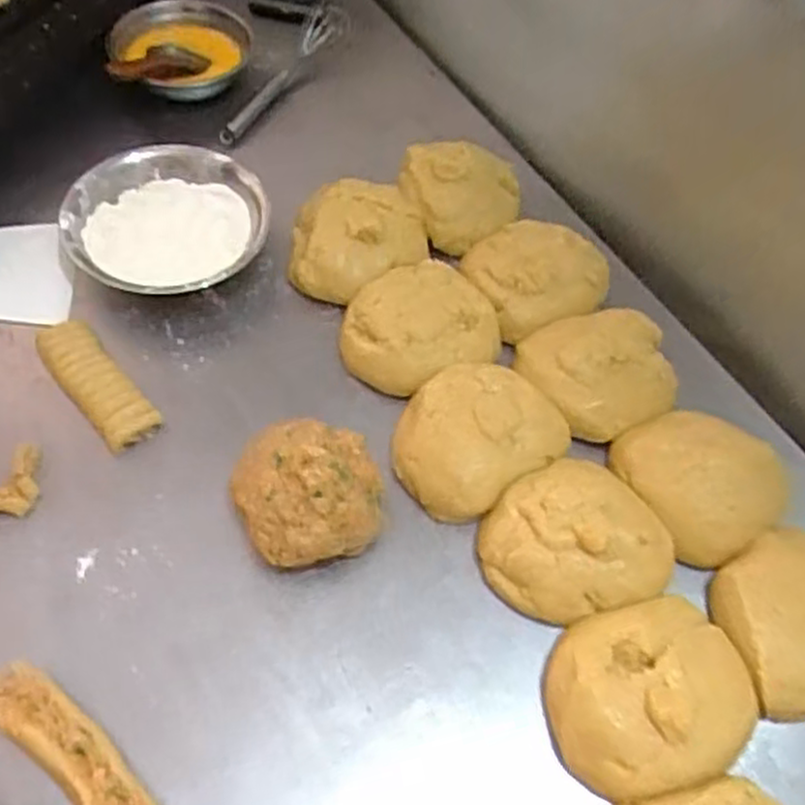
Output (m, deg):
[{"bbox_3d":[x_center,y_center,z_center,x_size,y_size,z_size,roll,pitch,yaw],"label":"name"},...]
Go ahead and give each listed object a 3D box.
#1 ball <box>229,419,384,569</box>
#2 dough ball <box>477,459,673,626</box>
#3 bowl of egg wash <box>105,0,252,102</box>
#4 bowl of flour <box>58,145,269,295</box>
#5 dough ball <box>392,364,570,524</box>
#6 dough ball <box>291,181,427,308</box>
[{"bbox_3d":[-0.074,0.074,0.619,0.107,0.084,0.109,3,58,-4],"label":"ball"},{"bbox_3d":[0.138,0.116,0.628,0.140,0.057,0.124,-26,64,-20],"label":"dough ball"},{"bbox_3d":[-0.261,-0.416,0.911,0.151,0.050,0.141,3,58,-4],"label":"bowl of egg wash"},{"bbox_3d":[-0.231,-0.176,0.767,0.192,0.047,0.174,-1,58,-7],"label":"bowl of flour"},{"bbox_3d":[0.062,0.031,0.675,0.146,0.054,0.122,-32,66,-23],"label":"dough ball"},{"bbox_3d":[-0.048,-0.163,0.772,0.123,0.054,0.129,3,58,-4],"label":"dough ball"}]

